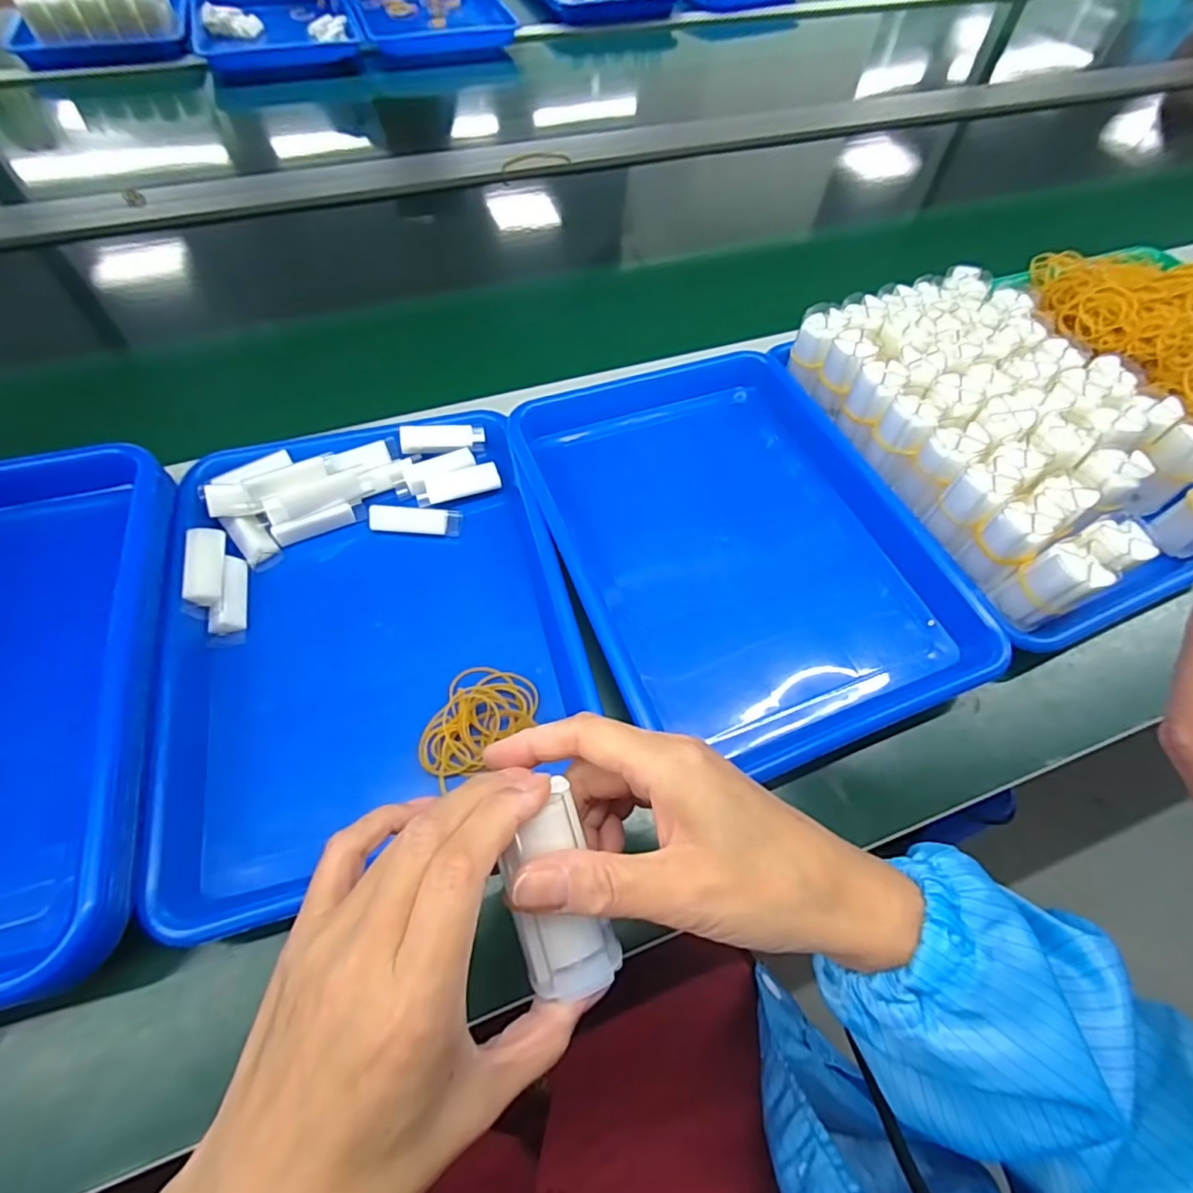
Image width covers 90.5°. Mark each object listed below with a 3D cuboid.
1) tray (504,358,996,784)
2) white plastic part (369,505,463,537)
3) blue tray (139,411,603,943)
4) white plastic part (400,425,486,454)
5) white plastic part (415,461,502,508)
[{"bbox_3d":[0.095,-0.044,0.432,0.238,0.038,0.322,-18,61,-13],"label":"tray"},{"bbox_3d":[-0.135,-0.057,0.442,0.066,0.009,0.021,1,58,-2],"label":"white plastic part"},{"bbox_3d":[-0.147,0.015,0.401,0.243,0.054,0.316,-13,60,-10],"label":"blue tray"},{"bbox_3d":[-0.122,-0.126,0.470,0.064,0.017,0.017,-9,59,-8],"label":"white plastic part"},{"bbox_3d":[-0.106,-0.086,0.458,0.064,0.010,0.023,-18,61,-13],"label":"white plastic part"}]

